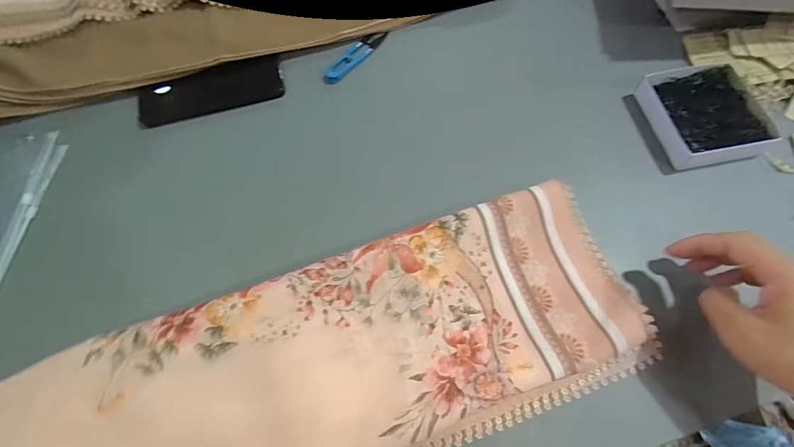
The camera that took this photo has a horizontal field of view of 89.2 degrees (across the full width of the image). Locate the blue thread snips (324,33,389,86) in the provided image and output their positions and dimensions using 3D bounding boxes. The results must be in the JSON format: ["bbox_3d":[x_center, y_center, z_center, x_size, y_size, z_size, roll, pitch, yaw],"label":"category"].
[{"bbox_3d":[-0.050,-0.205,0.489,0.026,0.007,0.101,35,73,14],"label":"blue thread snips"}]

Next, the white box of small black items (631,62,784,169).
[{"bbox_3d":[0.321,-0.118,0.421,0.102,0.018,0.113,-13,68,-4],"label":"white box of small black items"}]

